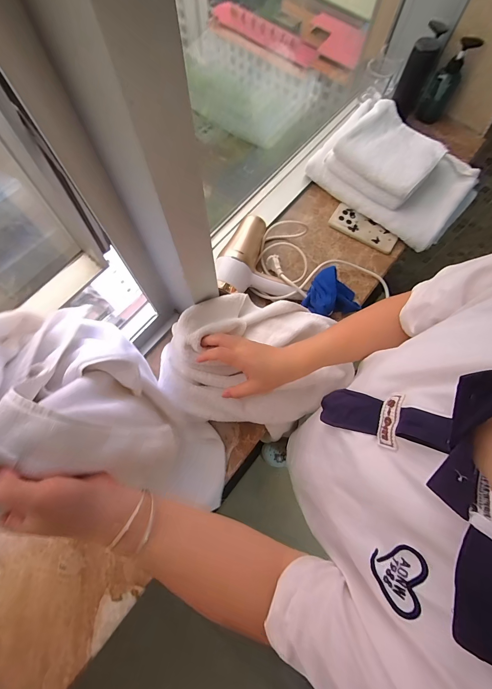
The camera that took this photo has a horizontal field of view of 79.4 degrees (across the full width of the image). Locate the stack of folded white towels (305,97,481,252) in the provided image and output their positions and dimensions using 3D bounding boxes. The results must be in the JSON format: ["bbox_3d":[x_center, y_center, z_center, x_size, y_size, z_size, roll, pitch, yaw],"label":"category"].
[{"bbox_3d":[0.360,-0.416,0.708,0.358,0.125,0.237,38,75,10],"label":"stack of folded white towels"}]

